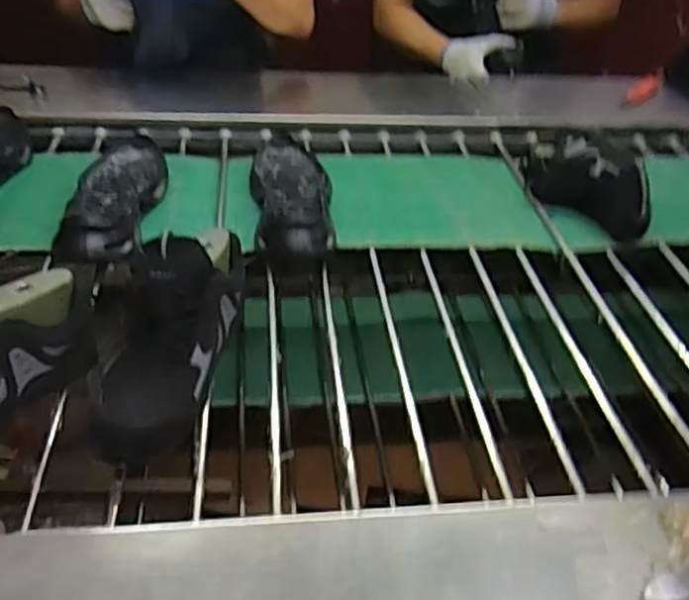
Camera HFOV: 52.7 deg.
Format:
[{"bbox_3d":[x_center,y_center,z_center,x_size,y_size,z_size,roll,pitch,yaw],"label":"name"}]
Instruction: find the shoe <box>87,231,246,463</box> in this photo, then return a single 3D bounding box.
[{"bbox_3d":[-0.171,0.031,0.679,0.087,0.105,0.256,13,62,11],"label":"shoe"}]

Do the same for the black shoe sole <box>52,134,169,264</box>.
[{"bbox_3d":[-0.320,-0.147,0.974,0.106,0.064,0.318,2,38,-5],"label":"black shoe sole"}]

